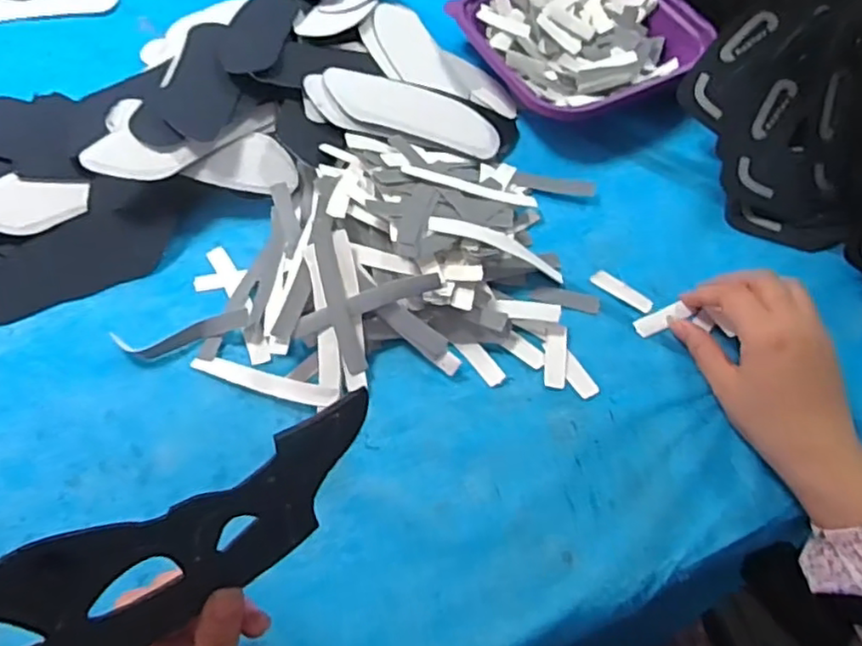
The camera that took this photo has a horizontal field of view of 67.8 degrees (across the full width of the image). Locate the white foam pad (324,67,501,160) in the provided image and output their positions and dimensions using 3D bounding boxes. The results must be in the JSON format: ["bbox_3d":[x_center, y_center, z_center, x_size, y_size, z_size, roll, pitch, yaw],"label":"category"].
[{"bbox_3d":[-0.015,-0.177,0.536,0.147,0.005,0.065,16,58,-7],"label":"white foam pad"}]

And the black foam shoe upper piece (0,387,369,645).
[{"bbox_3d":[-0.116,0.098,0.249,0.191,0.121,0.008,-16,44,-18],"label":"black foam shoe upper piece"}]

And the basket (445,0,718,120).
[{"bbox_3d":[0.136,-0.261,0.579,0.182,0.044,0.190,-33,65,-18],"label":"basket"}]

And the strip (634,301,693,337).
[{"bbox_3d":[0.158,-0.002,0.441,0.039,0.007,0.014,-24,68,-16],"label":"strip"}]

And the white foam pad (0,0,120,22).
[{"bbox_3d":[-0.391,-0.324,0.653,0.142,0.006,0.042,-8,60,-5],"label":"white foam pad"}]

